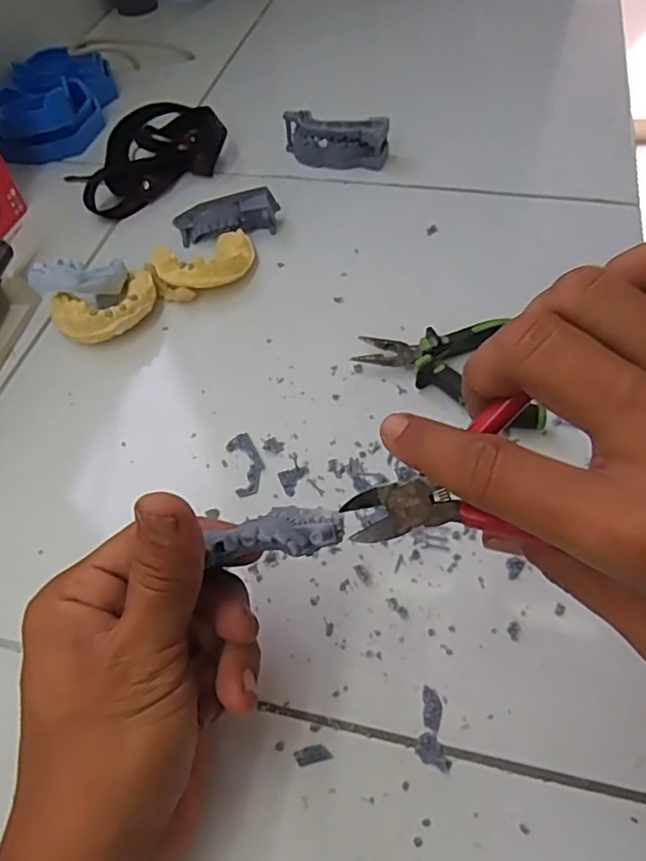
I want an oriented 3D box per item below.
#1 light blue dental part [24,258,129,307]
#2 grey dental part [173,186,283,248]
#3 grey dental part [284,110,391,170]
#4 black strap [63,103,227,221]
[{"bbox_3d":[-0.161,-0.100,0.406,0.061,0.027,0.033,-5,53,-19],"label":"light blue dental part"},{"bbox_3d":[-0.074,-0.164,0.467,0.078,0.031,0.021,-5,55,0],"label":"grey dental part"},{"bbox_3d":[0.010,-0.244,0.518,0.088,0.037,0.025,10,56,11],"label":"grey dental part"},{"bbox_3d":[-0.158,-0.241,0.532,0.136,0.029,0.102,-35,60,-19],"label":"black strap"}]

